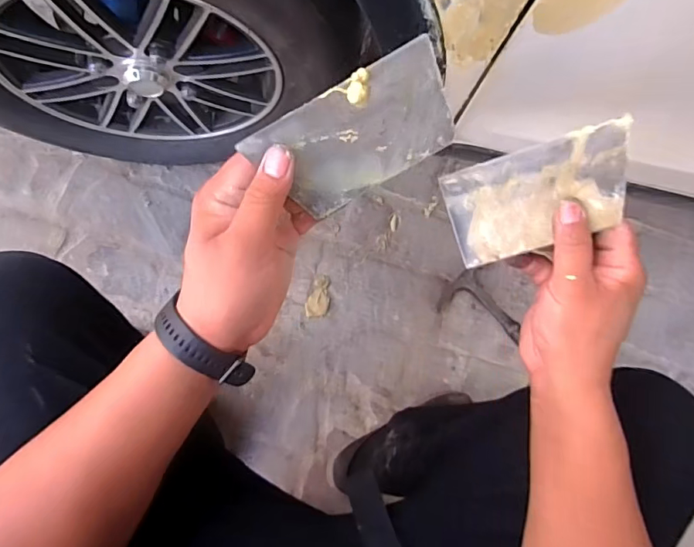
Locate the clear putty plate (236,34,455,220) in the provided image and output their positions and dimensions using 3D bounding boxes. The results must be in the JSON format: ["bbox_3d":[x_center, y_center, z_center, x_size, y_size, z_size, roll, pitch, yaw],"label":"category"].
[{"bbox_3d":[0.009,-0.086,0.306,0.123,0.006,0.074,-29,129,4],"label":"clear putty plate"}]

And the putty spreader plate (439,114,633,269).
[{"bbox_3d":[0.144,-0.058,0.358,0.131,0.004,0.075,-17,93,17],"label":"putty spreader plate"}]

